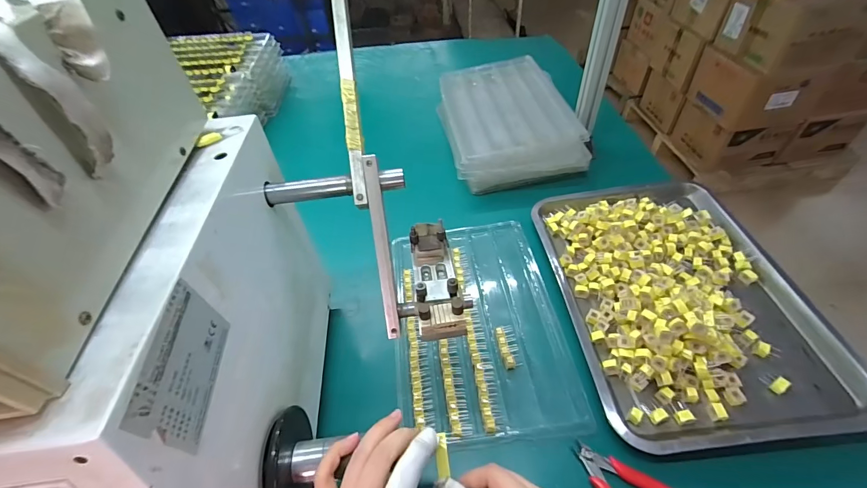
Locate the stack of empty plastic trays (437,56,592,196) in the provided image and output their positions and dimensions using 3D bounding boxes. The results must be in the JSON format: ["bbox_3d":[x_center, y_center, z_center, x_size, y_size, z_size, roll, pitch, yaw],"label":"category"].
[{"bbox_3d":[0.141,-0.248,0.746,0.235,0.083,0.342,-5,49,1],"label":"stack of empty plastic trays"}]

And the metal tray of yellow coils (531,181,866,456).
[{"bbox_3d":[0.314,0.047,0.498,0.283,0.058,0.395,-7,49,-1],"label":"metal tray of yellow coils"}]

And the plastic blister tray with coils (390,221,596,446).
[{"bbox_3d":[0.058,0.096,0.511,0.208,0.021,0.316,-6,49,0],"label":"plastic blister tray with coils"}]

